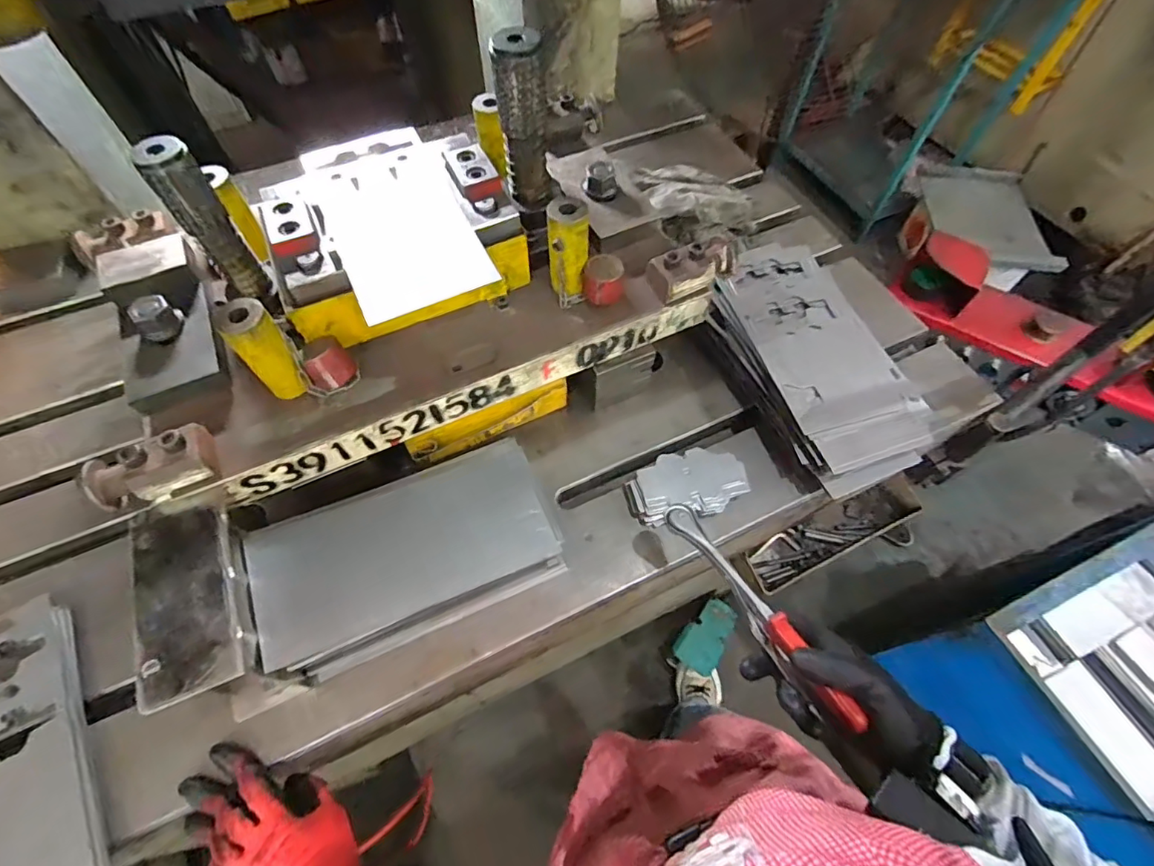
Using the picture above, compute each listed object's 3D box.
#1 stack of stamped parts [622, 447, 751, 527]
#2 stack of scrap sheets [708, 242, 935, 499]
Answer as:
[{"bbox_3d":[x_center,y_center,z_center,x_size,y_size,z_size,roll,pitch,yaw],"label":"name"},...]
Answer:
[{"bbox_3d":[0.120,0.061,0.582,0.130,0.044,0.074,-11,60,-6],"label":"stack of stamped parts"},{"bbox_3d":[0.278,-0.095,0.634,0.164,0.048,0.326,-20,61,-11],"label":"stack of scrap sheets"}]

